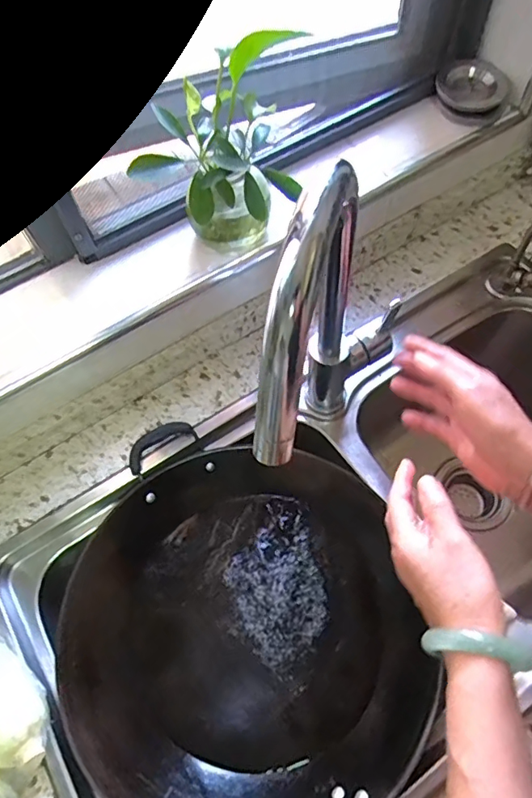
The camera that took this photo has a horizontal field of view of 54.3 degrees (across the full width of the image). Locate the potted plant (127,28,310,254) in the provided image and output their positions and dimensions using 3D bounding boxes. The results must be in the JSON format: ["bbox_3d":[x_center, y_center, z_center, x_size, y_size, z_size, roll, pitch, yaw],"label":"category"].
[{"bbox_3d":[-0.038,-0.213,0.479,0.125,0.183,0.104,15,65,10],"label":"potted plant"}]

